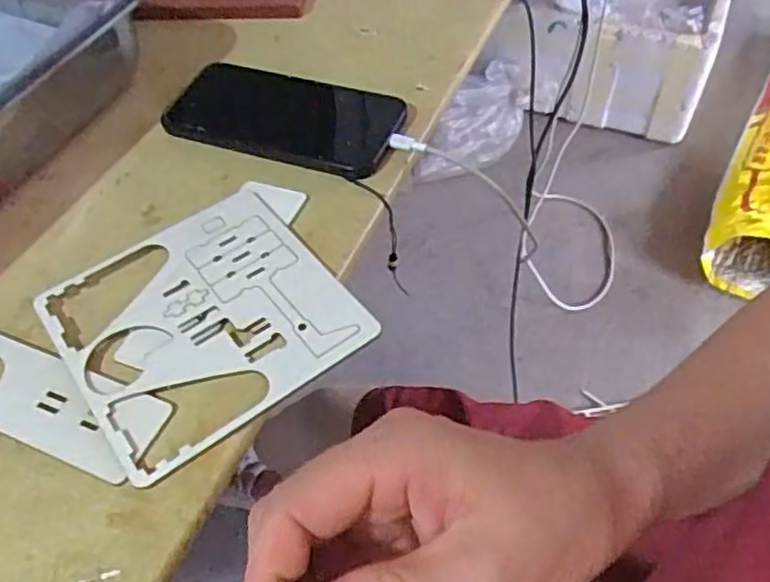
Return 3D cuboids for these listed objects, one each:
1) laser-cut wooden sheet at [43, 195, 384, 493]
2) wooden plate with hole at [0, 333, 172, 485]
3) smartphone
[{"bbox_3d":[-0.100,0.013,0.374,0.140,0.005,0.147,-32,56,-20],"label":"laser-cut wooden sheet"},{"bbox_3d":[-0.180,0.052,0.350,0.143,0.005,0.046,17,54,17],"label":"wooden plate with hole"},{"bbox_3d":[-0.071,-0.122,0.474,0.162,0.011,0.081,14,54,15],"label":"smartphone"}]

